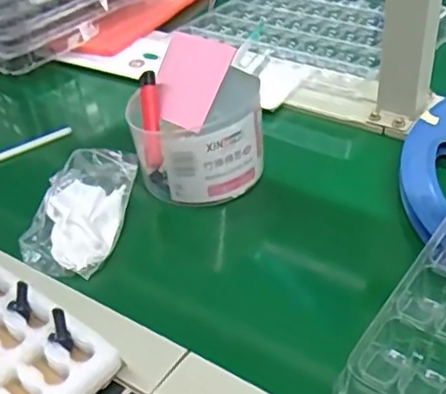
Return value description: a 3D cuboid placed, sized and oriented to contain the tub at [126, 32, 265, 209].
[{"bbox_3d":[-0.022,-0.066,0.543,0.108,0.111,0.099,-5,38,2],"label":"tub"}]

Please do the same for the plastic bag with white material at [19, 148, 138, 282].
[{"bbox_3d":[-0.117,0.007,0.524,0.072,0.034,0.122,3,39,12],"label":"plastic bag with white material"}]

